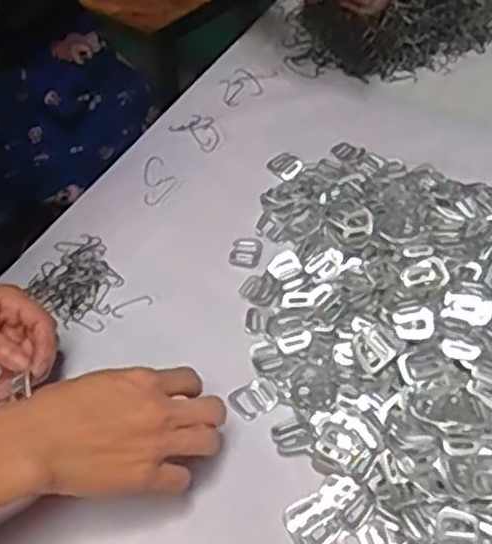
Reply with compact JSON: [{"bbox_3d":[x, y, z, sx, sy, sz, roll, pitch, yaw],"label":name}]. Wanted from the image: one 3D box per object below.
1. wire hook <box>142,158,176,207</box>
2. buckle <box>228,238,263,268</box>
[{"bbox_3d":[-0.084,-0.088,0.727,0.029,0.004,0.063,-6,48,-3],"label":"wire hook"},{"bbox_3d":[0.000,-0.017,0.656,0.026,0.004,0.035,8,49,9],"label":"buckle"}]

